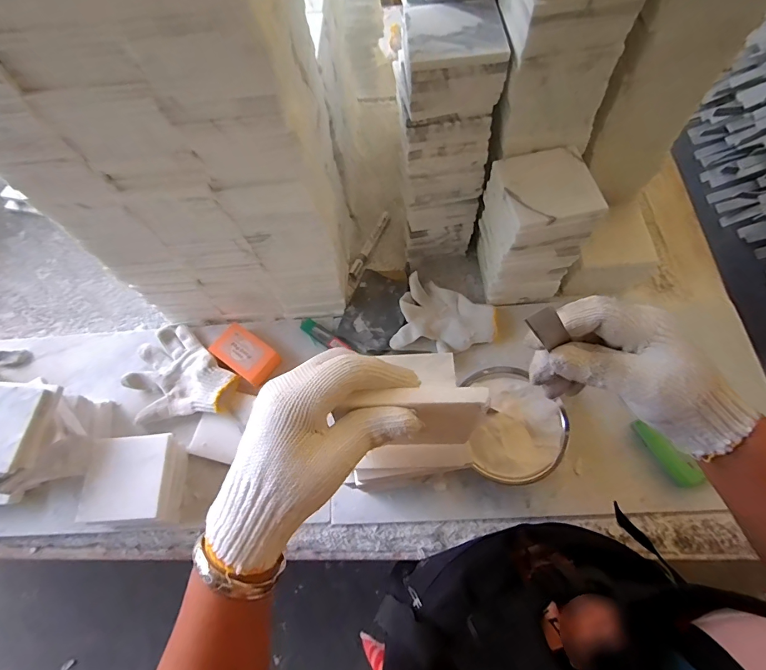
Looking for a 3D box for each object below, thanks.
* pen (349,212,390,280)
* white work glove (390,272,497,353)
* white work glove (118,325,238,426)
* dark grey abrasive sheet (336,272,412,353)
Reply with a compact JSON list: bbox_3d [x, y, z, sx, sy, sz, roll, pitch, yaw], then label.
[{"bbox_3d":[-0.022,-0.163,0.720,0.015,0.012,0.150,22,69,11],"label":"pen"},{"bbox_3d":[0.097,-0.023,0.626,0.145,0.044,0.109,9,67,6],"label":"white work glove"},{"bbox_3d":[-0.317,0.069,0.617,0.177,0.032,0.132,39,73,17],"label":"white work glove"},{"bbox_3d":[-0.011,-0.040,0.661,0.092,0.010,0.145,13,58,10],"label":"dark grey abrasive sheet"}]

